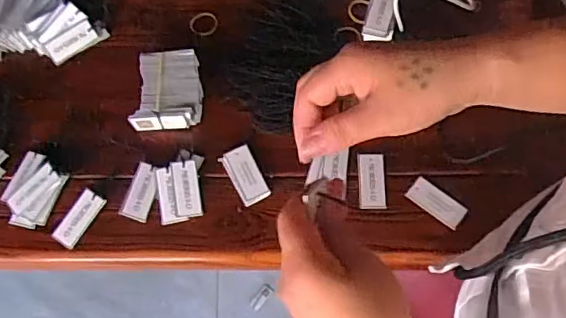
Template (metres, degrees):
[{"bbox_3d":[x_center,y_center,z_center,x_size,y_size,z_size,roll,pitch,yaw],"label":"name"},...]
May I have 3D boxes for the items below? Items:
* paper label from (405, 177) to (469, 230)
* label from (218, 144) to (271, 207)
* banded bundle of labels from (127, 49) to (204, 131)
[{"bbox_3d":[0.149,0.042,0.539,0.057,0.004,0.025,37,86,15],"label":"paper label"},{"bbox_3d":[-0.038,0.015,0.559,0.032,0.005,0.061,-36,72,4],"label":"label"},{"bbox_3d":[-0.121,-0.072,0.596,0.070,0.033,0.081,-3,67,2],"label":"banded bundle of labels"}]

